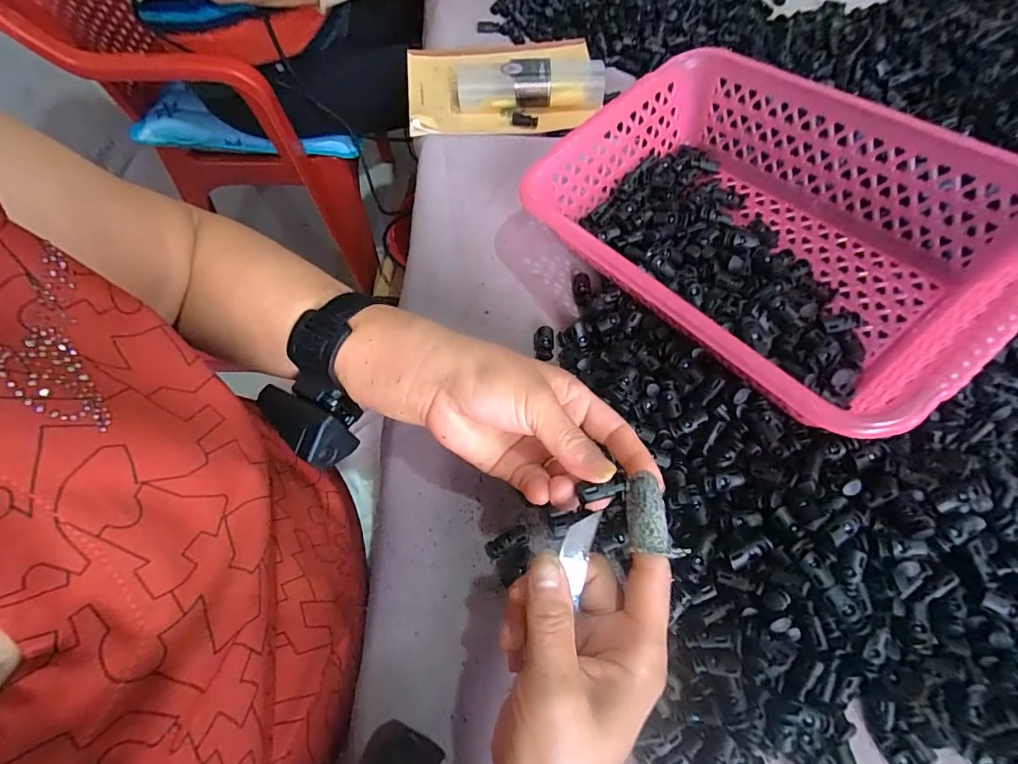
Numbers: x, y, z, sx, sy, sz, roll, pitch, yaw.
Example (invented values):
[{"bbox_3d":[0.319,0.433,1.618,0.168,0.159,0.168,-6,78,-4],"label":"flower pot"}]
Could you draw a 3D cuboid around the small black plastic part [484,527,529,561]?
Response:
[{"bbox_3d":[-0.001,0.109,0.323,0.031,0.006,0.012,-30,67,5],"label":"small black plastic part"}]

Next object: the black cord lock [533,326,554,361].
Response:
[{"bbox_3d":[0.029,-0.032,0.389,0.016,0.009,0.026,4,65,1],"label":"black cord lock"}]

